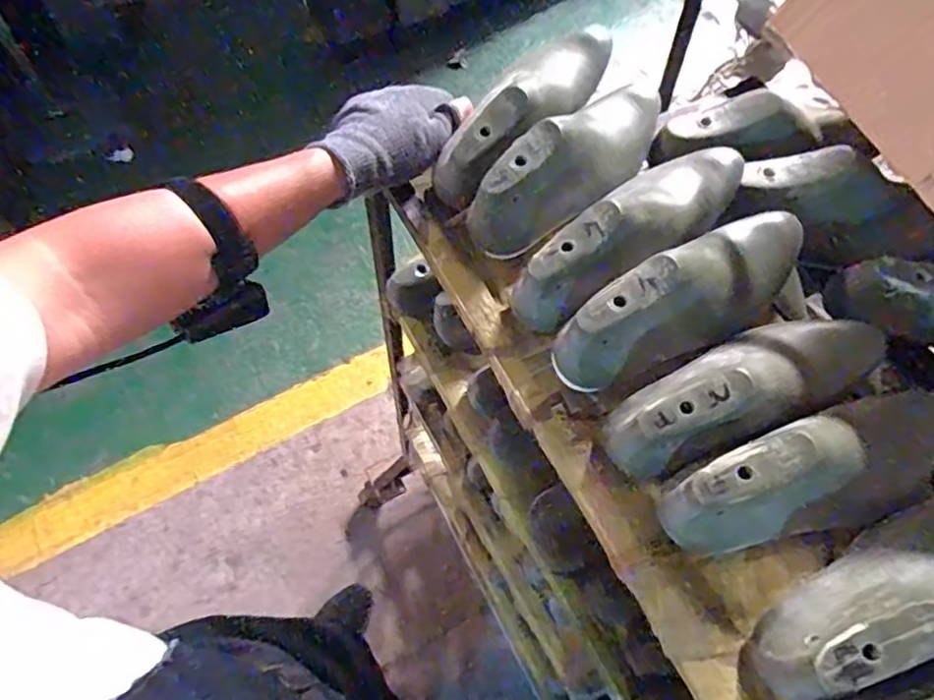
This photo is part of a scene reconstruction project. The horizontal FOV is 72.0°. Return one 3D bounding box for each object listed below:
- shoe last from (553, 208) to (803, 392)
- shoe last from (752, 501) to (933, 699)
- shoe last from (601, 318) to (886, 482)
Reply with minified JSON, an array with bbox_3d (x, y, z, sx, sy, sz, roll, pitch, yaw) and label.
[{"bbox_3d":[0.173,-0.048,0.473,0.239,0.067,0.068,-35,68,-17],"label":"shoe last"},{"bbox_3d":[0.281,0.141,0.391,0.231,0.068,0.070,-20,64,-11],"label":"shoe last"},{"bbox_3d":[0.200,0.024,0.458,0.232,0.087,0.072,-19,63,-26],"label":"shoe last"}]

